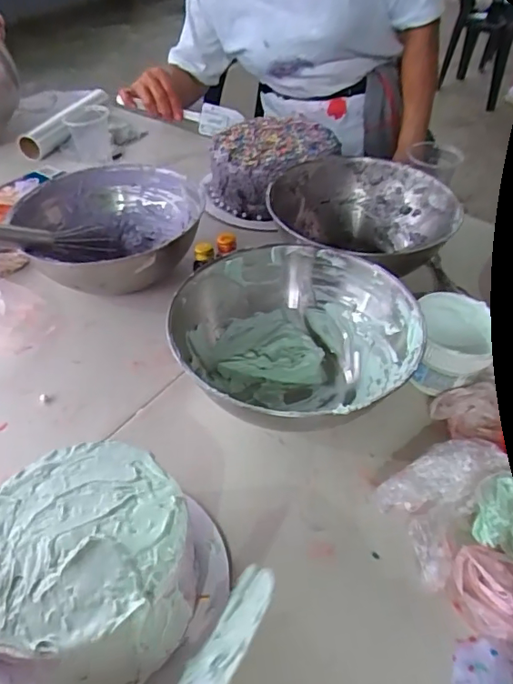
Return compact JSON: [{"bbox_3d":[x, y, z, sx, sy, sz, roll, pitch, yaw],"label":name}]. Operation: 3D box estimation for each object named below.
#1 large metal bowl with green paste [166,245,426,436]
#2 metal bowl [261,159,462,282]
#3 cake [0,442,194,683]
[{"bbox_3d":[0.041,-0.003,0.550,0.218,0.094,0.215,0,44,0],"label":"large metal bowl with green paste"},{"bbox_3d":[0.137,-0.158,0.709,0.235,0.095,0.244,0,44,0],"label":"metal bowl"},{"bbox_3d":[-0.118,0.151,0.364,0.140,0.065,0.148,-1,45,1],"label":"cake"}]

